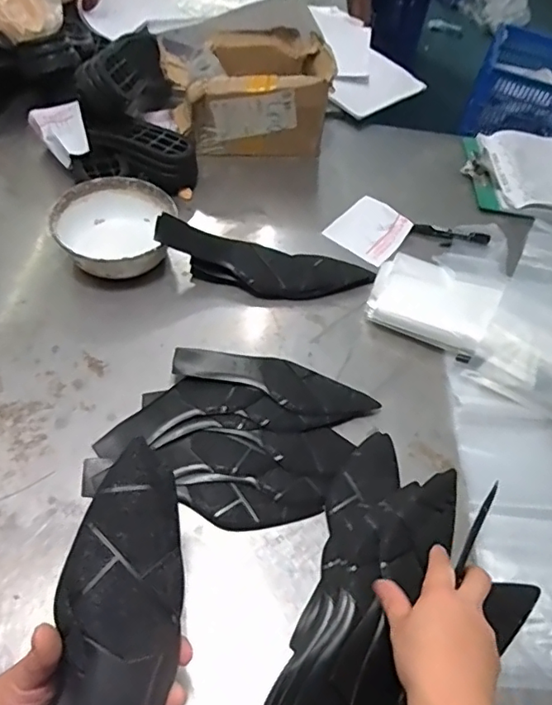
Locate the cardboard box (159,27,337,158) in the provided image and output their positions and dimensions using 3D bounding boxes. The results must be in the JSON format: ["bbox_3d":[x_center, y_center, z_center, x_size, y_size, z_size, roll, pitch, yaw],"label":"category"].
[{"bbox_3d":[-0.048,-0.420,0.854,0.249,0.123,0.178,-3,56,-7],"label":"cardboard box"}]

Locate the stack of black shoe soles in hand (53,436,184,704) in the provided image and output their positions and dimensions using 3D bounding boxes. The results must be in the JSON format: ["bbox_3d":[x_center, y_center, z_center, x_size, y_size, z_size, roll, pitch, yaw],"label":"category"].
[{"bbox_3d":[-0.108,0.196,0.340,0.083,0.020,0.260,5,65,-2],"label":"stack of black shoe soles in hand"}]

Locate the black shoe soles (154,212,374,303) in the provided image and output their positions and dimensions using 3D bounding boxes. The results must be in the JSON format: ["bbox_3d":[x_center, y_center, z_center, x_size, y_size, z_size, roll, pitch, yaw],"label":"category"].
[{"bbox_3d":[-0.012,-0.116,0.677,0.266,0.067,0.072,5,55,-2],"label":"black shoe soles"}]

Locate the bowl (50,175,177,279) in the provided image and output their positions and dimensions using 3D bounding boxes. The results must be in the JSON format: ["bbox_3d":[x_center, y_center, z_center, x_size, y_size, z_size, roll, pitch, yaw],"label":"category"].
[{"bbox_3d":[-0.213,-0.158,0.694,0.139,0.056,0.144,3,55,-4],"label":"bowl"}]

